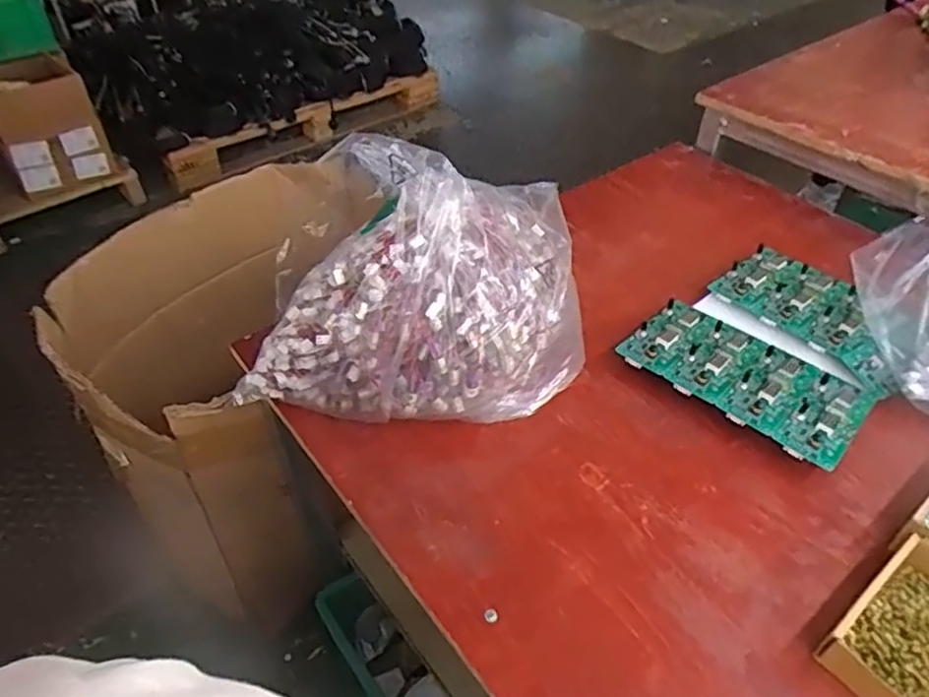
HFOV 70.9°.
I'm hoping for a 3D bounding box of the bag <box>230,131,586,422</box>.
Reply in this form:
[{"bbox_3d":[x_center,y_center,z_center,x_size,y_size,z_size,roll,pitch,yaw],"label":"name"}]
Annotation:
[{"bbox_3d":[-0.054,-0.065,0.648,0.328,0.230,0.209,1,45,3],"label":"bag"}]

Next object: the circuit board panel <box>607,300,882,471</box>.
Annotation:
[{"bbox_3d":[0.292,0.027,0.679,0.231,0.017,0.127,29,51,26],"label":"circuit board panel"}]

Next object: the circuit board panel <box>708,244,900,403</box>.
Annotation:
[{"bbox_3d":[0.409,-0.040,0.750,0.115,0.019,0.219,-27,50,-24],"label":"circuit board panel"}]

